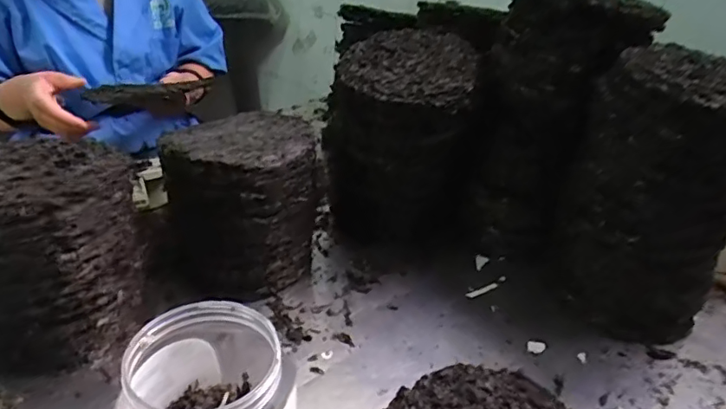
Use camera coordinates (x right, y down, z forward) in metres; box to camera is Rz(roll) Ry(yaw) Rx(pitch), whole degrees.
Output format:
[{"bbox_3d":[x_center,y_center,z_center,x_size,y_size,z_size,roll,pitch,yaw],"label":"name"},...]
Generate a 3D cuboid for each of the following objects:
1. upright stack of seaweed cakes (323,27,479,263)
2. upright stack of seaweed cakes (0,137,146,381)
[{"bbox_3d":[0.053,-0.088,0.842,0.188,0.315,0.191,9,30,6],"label":"upright stack of seaweed cakes"},{"bbox_3d":[-0.372,0.057,0.622,0.180,0.223,0.188,30,38,35],"label":"upright stack of seaweed cakes"}]

